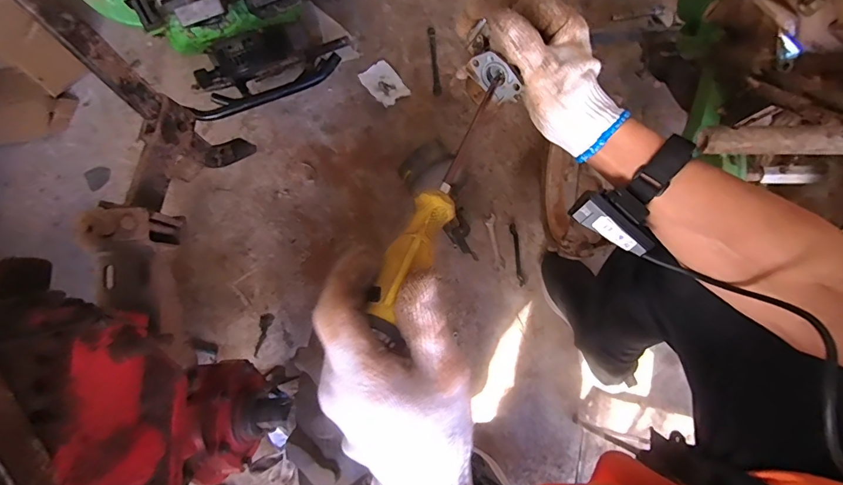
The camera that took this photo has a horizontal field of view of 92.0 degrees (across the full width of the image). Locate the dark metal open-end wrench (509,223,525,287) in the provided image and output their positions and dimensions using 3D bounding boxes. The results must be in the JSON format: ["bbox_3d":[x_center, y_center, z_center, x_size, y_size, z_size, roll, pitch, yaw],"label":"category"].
[{"bbox_3d":[0.206,0.026,0.873,0.017,0.011,0.138,-5,75,0],"label":"dark metal open-end wrench"}]

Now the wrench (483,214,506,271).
[{"bbox_3d":[0.159,-0.001,0.881,0.026,0.004,0.123,-10,75,-1],"label":"wrench"}]

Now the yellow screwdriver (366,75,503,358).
[{"bbox_3d":[0.012,-0.031,0.287,0.028,0.025,0.193,23,58,7],"label":"yellow screwdriver"}]

